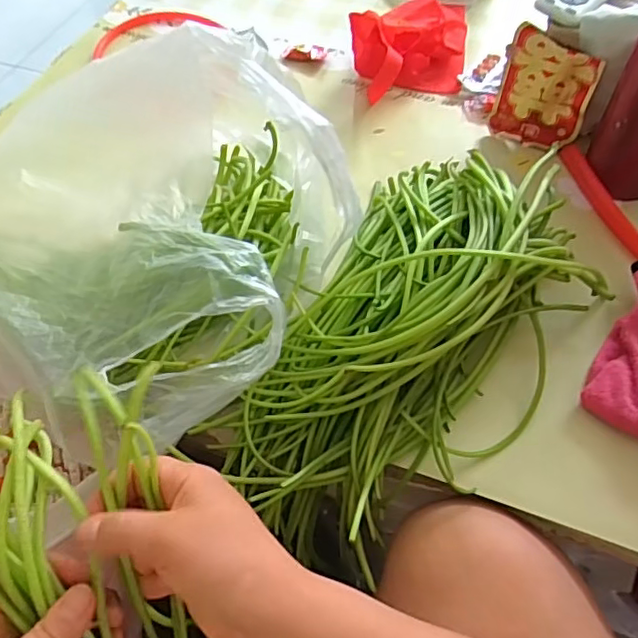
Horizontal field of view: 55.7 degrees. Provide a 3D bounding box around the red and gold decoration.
[{"bbox_3d":[0.214,-0.216,0.577,0.088,0.099,0.013,29,38,24],"label":"red and gold decoration"}]

